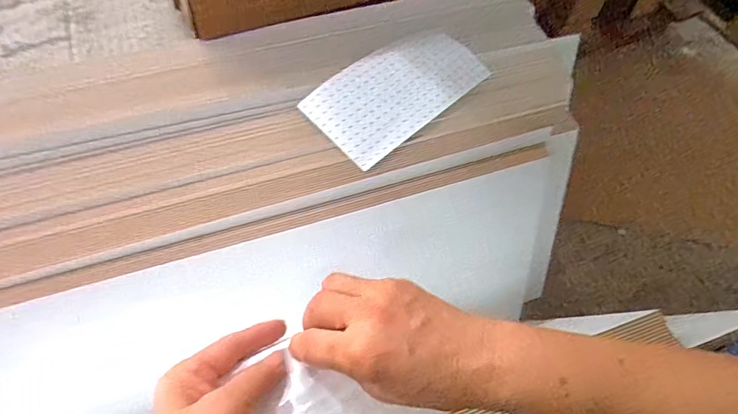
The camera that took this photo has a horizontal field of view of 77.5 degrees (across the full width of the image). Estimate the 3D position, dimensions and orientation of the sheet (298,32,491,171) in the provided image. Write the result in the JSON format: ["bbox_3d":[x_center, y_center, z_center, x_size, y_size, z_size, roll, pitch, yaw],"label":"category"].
[{"bbox_3d":[0.039,-0.153,0.583,0.232,0.023,0.122,-38,69,-17],"label":"sheet"}]

